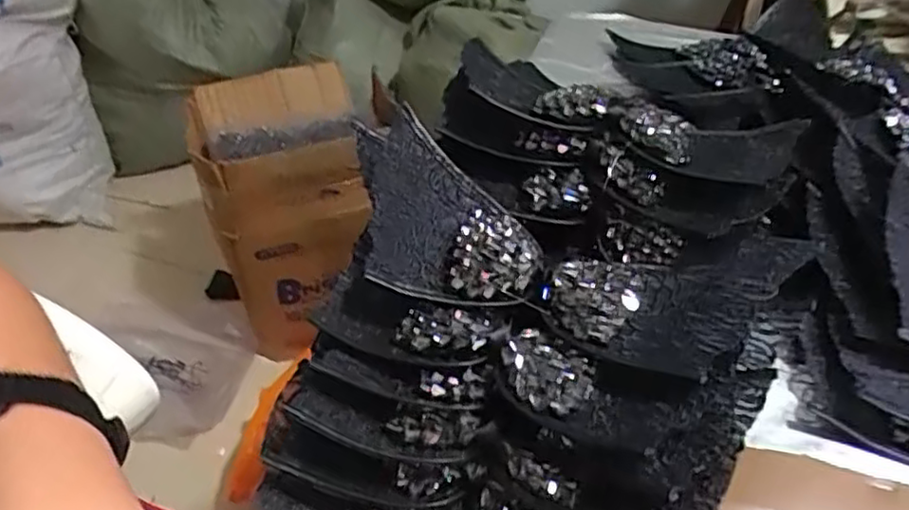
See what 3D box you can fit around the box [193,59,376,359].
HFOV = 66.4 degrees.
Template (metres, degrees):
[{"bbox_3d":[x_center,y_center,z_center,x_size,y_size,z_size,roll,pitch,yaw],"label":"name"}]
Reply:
[{"bbox_3d":[-0.311,-0.092,1.275,0.253,0.369,0.344,-8,42,-12],"label":"box"}]

